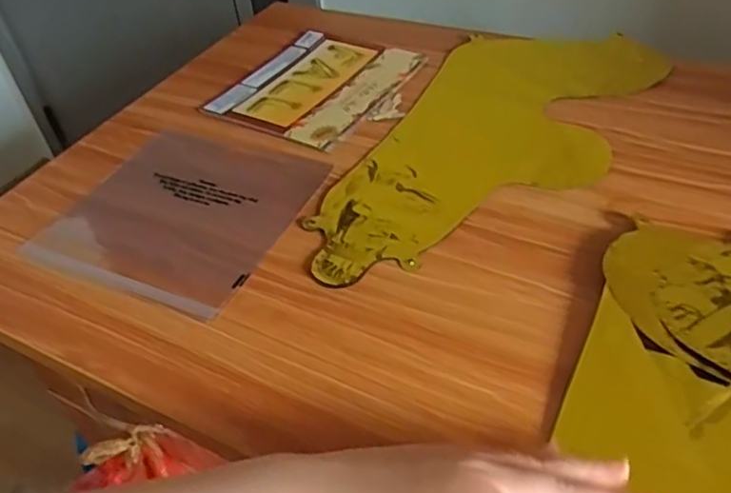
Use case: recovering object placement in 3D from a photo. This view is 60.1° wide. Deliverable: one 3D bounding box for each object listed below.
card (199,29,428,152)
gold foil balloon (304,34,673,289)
[{"bbox_3d":[-0.047,-0.169,0.665,0.179,0.007,0.187,20,50,26],"label":"card"},{"bbox_3d":[0.114,-0.098,0.571,0.194,0.005,0.417,21,51,27],"label":"gold foil balloon"}]

